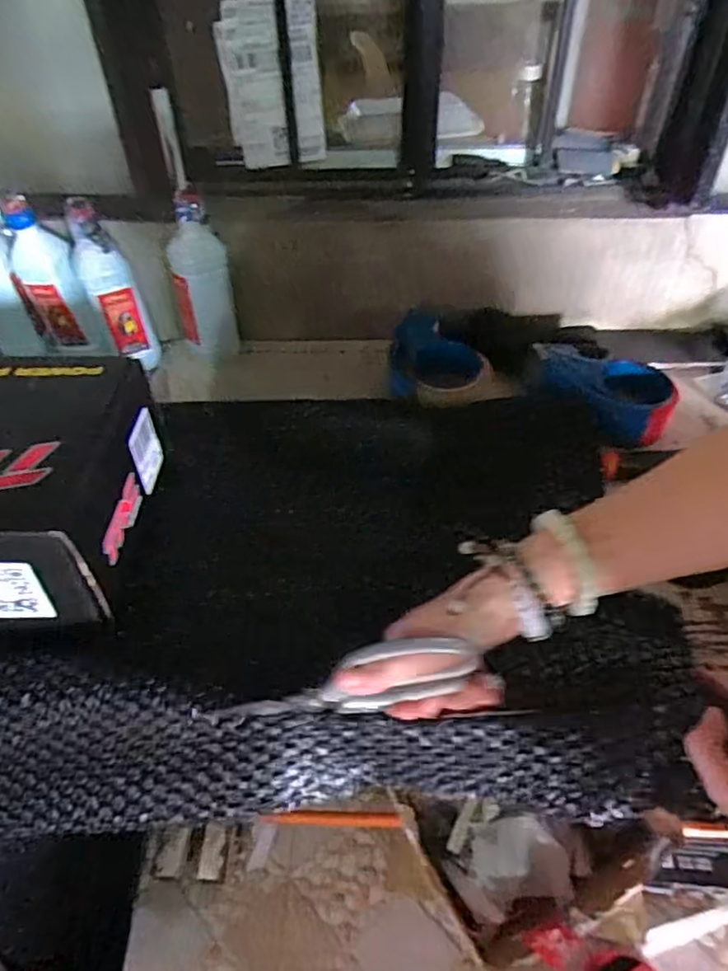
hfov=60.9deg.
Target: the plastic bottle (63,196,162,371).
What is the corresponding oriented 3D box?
[{"bbox_3d":[-0.296,-0.230,0.730,0.058,0.189,0.053,-18,48,-16],"label":"plastic bottle"}]

